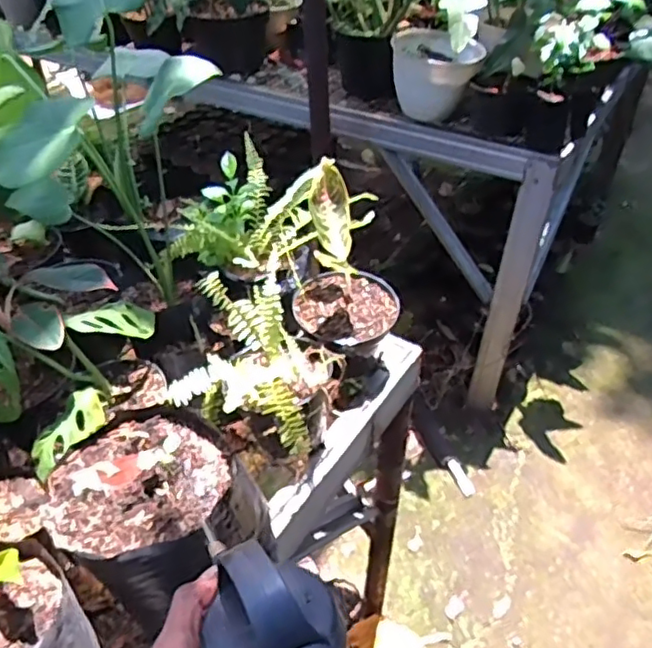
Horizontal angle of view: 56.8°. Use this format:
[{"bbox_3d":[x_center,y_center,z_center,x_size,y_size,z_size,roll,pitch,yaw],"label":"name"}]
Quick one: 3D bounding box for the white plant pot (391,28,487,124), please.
[{"bbox_3d":[0.245,-0.556,1.357,0.187,0.134,0.198,-1,45,1],"label":"white plant pot"}]

